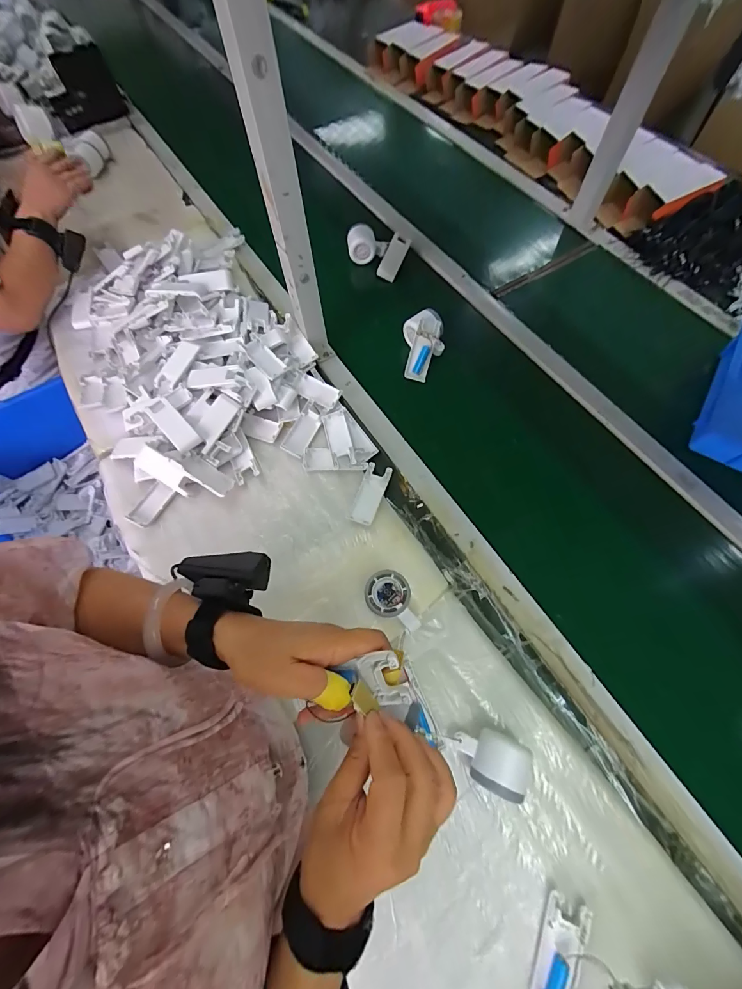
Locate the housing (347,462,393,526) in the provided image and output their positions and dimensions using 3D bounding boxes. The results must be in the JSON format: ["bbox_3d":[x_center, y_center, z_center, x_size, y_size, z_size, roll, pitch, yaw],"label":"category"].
[{"bbox_3d":[-0.001,-0.001,0.565,0.041,0.008,0.101,18,69,9],"label":"housing"}]

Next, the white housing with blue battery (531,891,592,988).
[{"bbox_3d":[0.186,0.460,0.362,0.037,0.016,0.098,24,70,11],"label":"white housing with blue battery"}]

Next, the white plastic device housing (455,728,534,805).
[{"bbox_3d":[0.137,0.299,0.418,0.079,0.054,0.054,20,69,9],"label":"white plastic device housing"}]

